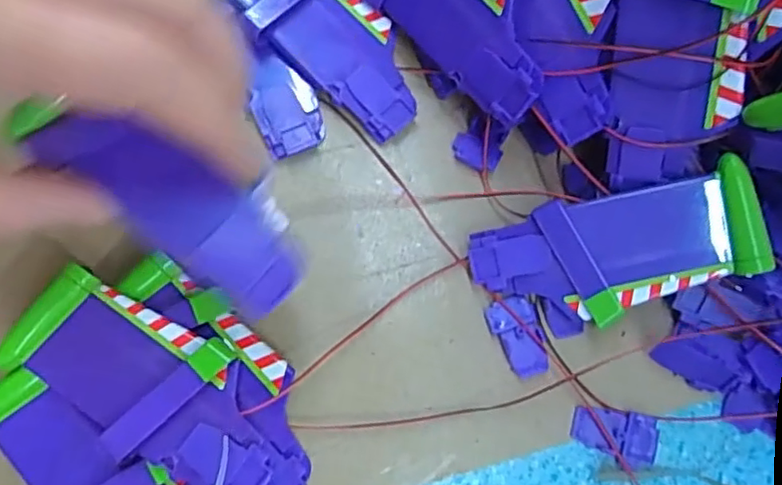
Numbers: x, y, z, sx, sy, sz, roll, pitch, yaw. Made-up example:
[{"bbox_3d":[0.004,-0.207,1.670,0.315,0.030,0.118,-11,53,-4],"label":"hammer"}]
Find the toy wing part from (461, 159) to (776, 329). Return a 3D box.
[{"bbox_3d":[0.073,0.003,0.204,0.088,0.013,0.038,-11,77,11],"label":"toy wing part"}]

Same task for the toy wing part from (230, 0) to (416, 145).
[{"bbox_3d":[-0.023,-0.080,0.232,0.087,0.014,0.039,41,76,9],"label":"toy wing part"}]

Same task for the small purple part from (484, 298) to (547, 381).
[{"bbox_3d":[0.042,0.032,0.210,0.016,0.004,0.027,-12,75,-6],"label":"small purple part"}]

